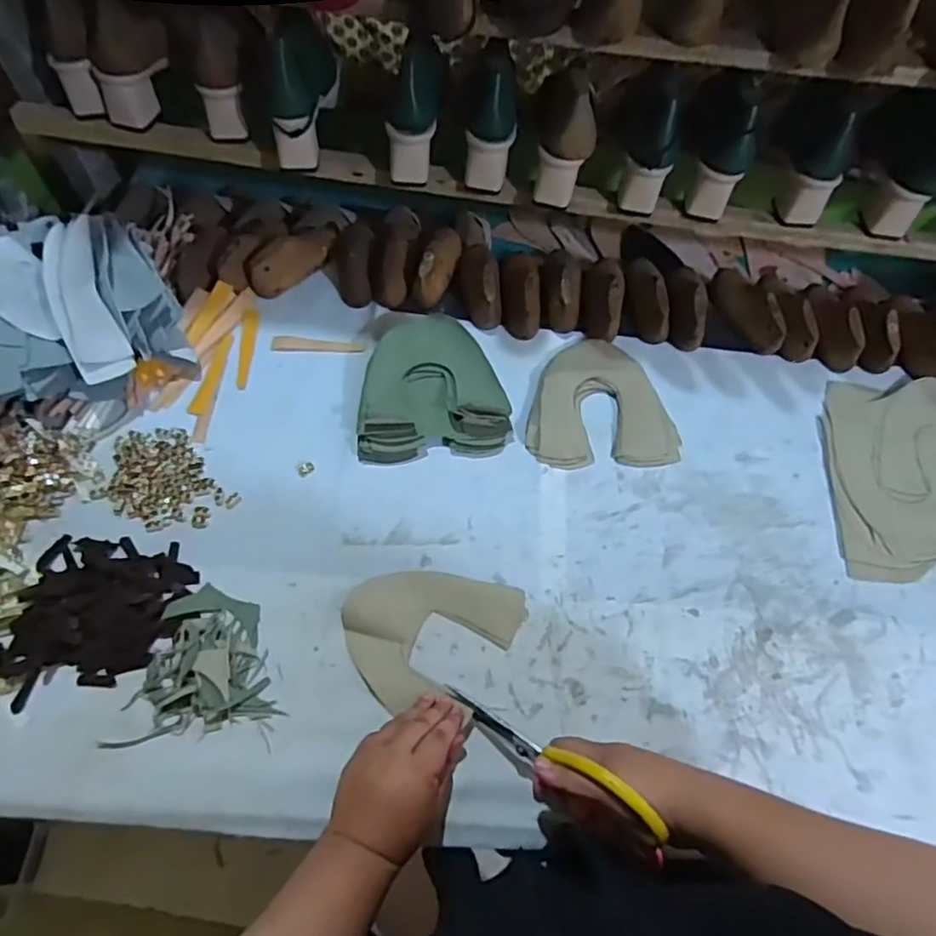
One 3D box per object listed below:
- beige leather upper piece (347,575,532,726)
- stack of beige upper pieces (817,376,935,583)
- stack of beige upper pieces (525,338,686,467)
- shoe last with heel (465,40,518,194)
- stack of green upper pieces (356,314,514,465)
[{"bbox_3d":[-0.040,0.155,0.602,0.154,0.019,0.150,27,63,10],"label":"beige leather upper piece"},{"bbox_3d":[0.526,0.004,0.724,0.231,0.012,0.254,1,62,-3],"label":"stack of beige upper pieces"},{"bbox_3d":[0.156,-0.081,0.738,0.172,0.026,0.164,-2,62,-5],"label":"stack of beige upper pieces"},{"bbox_3d":[0.029,-0.400,0.719,0.058,0.144,0.072,5,20,-1],"label":"shoe last with heel"},{"bbox_3d":[-0.045,-0.100,0.728,0.173,0.037,0.184,-5,62,-7],"label":"stack of green upper pieces"}]

